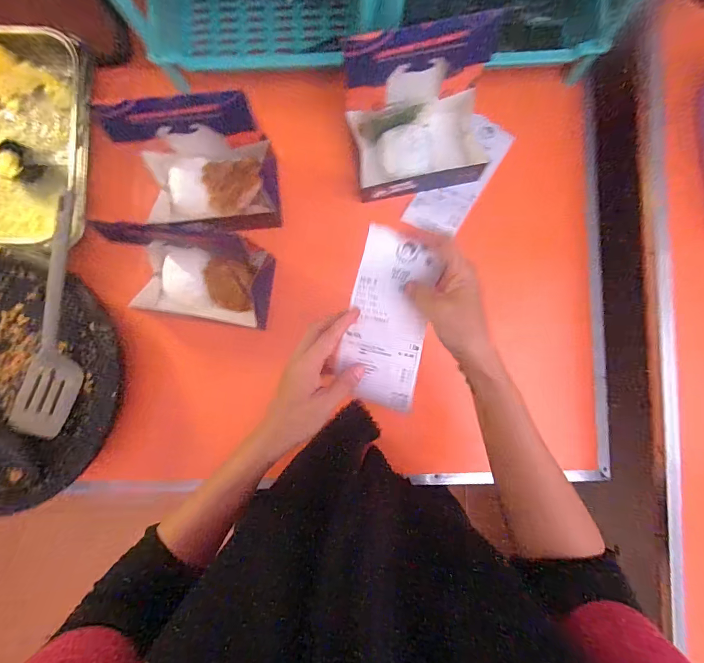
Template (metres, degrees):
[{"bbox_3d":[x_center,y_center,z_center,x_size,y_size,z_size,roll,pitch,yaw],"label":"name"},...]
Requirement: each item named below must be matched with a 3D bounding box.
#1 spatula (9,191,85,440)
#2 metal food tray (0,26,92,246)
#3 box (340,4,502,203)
[{"bbox_3d":[-0.379,-0.013,0.481,0.076,0.041,0.310,17,89,1],"label":"spatula"},{"bbox_3d":[-0.467,-0.260,0.519,0.227,0.064,0.293,3,88,0],"label":"metal food tray"},{"bbox_3d":[0.093,-0.273,0.466,0.183,0.146,0.136,-10,88,0],"label":"box"}]

